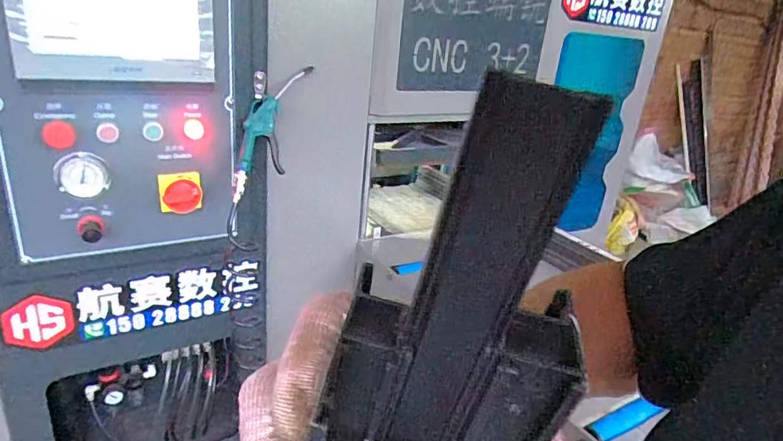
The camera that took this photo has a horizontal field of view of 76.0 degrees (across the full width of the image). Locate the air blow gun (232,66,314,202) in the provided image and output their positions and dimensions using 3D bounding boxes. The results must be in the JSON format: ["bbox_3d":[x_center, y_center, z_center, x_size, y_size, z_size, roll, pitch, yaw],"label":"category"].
[{"bbox_3d":[-0.217,-0.157,0.903,0.049,0.280,0.095,16,-12,23],"label":"air blow gun"}]

